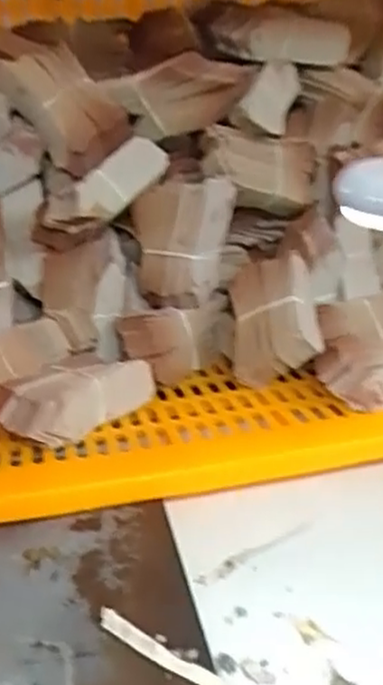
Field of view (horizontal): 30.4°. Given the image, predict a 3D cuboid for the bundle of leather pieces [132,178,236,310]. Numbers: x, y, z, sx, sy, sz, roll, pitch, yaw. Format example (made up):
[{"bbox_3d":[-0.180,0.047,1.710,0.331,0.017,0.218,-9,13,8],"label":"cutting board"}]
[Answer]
[{"bbox_3d":[-0.008,-0.090,0.636,0.084,0.109,0.060,0,29,-1],"label":"bundle of leather pieces"}]

